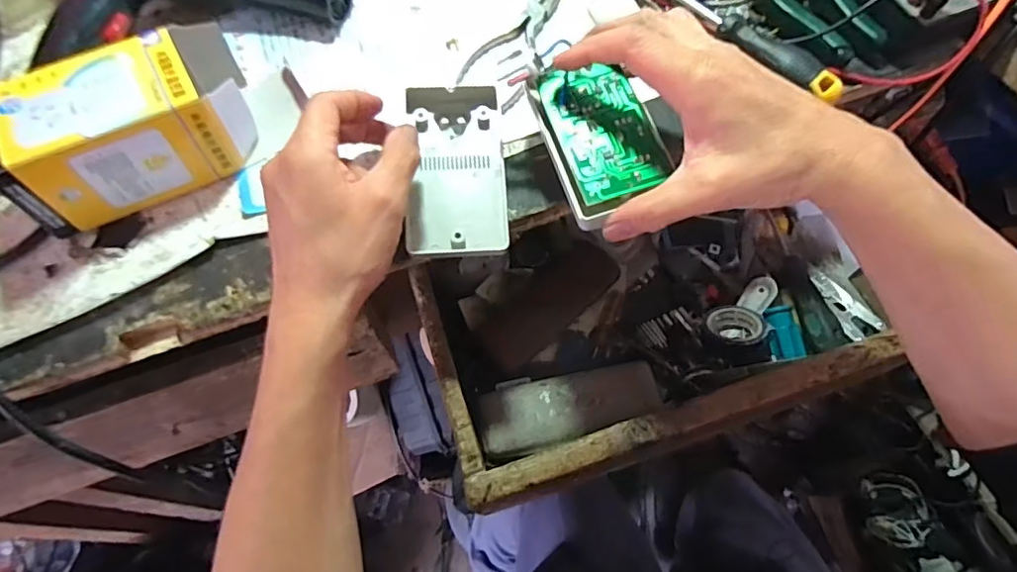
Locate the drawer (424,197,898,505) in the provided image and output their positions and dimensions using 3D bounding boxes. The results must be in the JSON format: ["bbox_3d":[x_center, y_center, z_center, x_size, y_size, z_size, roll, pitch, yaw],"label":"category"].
[{"bbox_3d":[0.121,0.019,0.482,0.371,0.111,0.256,-15,65,-8],"label":"drawer"}]

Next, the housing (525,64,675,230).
[{"bbox_3d":[0.056,-0.090,0.337,0.064,0.017,0.099,-17,67,-6],"label":"housing"}]

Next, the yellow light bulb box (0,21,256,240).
[{"bbox_3d":[-0.239,-0.104,0.360,0.142,0.071,0.083,-26,67,-13],"label":"yellow light bulb box"}]

